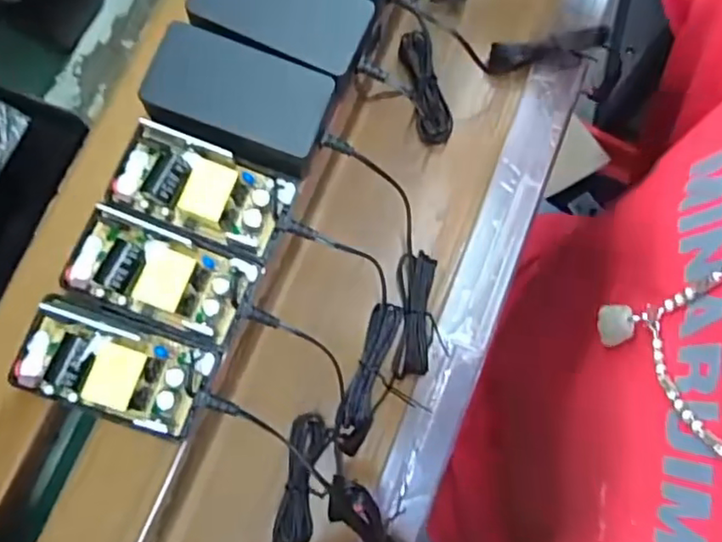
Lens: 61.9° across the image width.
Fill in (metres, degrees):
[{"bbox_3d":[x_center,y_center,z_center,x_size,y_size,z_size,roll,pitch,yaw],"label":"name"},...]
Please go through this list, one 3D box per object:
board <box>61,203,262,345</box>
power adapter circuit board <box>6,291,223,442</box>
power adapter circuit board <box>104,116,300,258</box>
[{"bbox_3d":[-0.105,0.001,0.313,0.091,0.024,0.046,20,80,5],"label":"board"},{"bbox_3d":[-0.124,0.048,0.300,0.093,0.025,0.050,18,79,4],"label":"power adapter circuit board"},{"bbox_3d":[-0.086,-0.044,0.321,0.090,0.025,0.045,18,79,4],"label":"power adapter circuit board"}]

